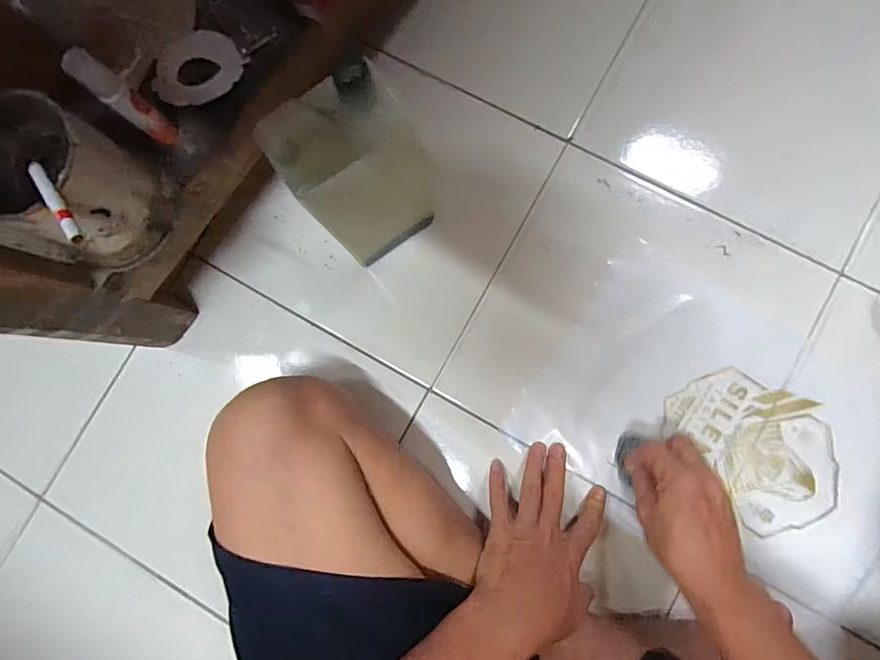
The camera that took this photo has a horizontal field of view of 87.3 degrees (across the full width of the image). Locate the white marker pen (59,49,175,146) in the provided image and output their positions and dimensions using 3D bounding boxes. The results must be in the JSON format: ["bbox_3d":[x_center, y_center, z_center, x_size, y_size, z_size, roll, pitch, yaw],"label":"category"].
[{"bbox_3d":[-0.219,-0.159,0.325,0.025,0.081,0.019,40,87,9],"label":"white marker pen"}]

